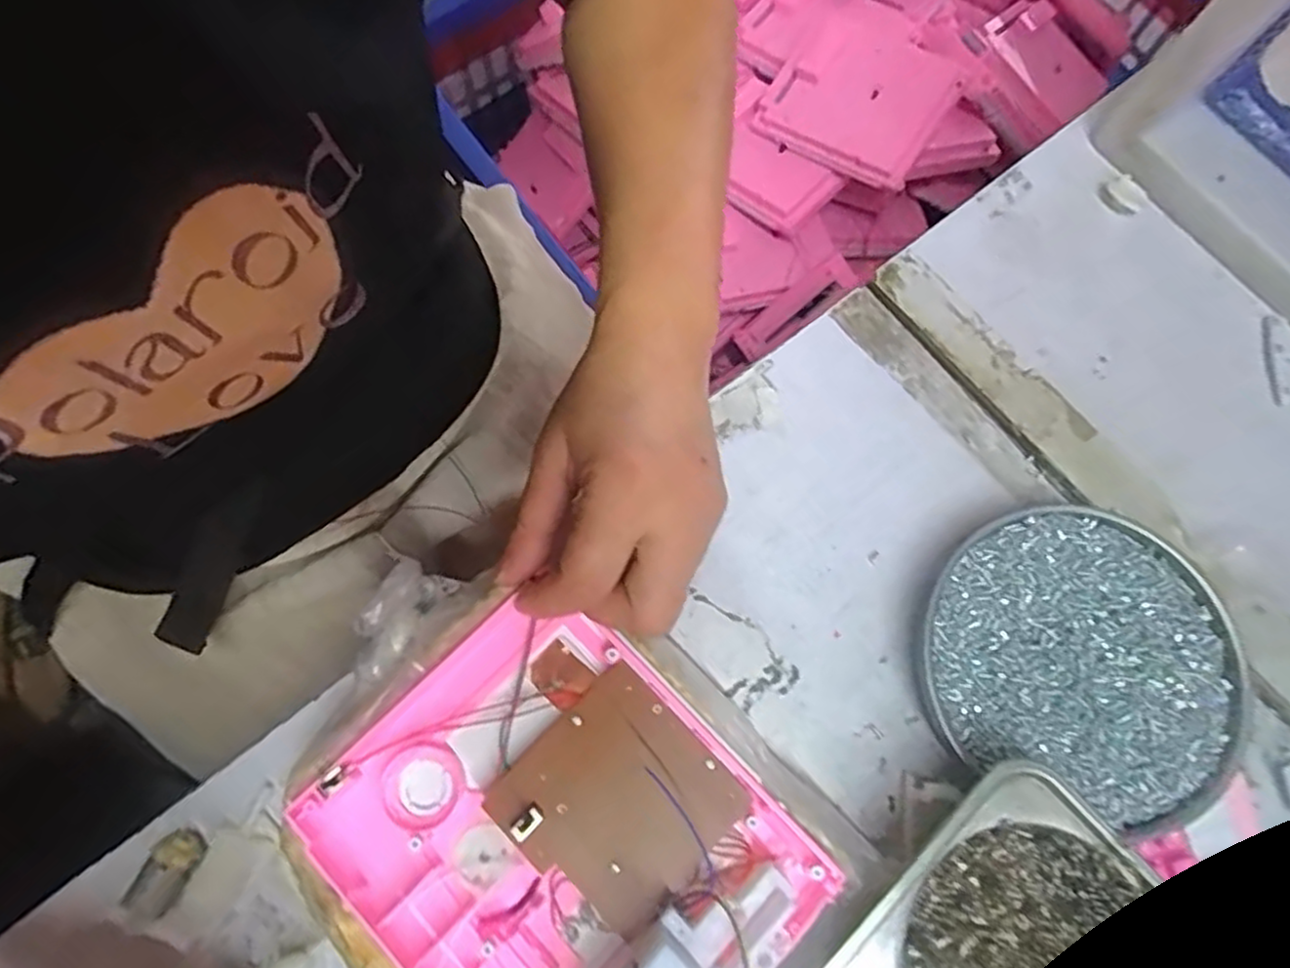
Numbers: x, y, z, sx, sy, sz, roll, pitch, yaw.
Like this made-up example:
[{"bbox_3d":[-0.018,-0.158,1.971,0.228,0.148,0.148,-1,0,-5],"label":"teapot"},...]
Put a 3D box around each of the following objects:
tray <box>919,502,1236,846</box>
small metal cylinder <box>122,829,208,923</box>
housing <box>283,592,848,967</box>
[{"bbox_3d":[0.190,0.075,0.317,0.128,0.022,0.124,0,74,-1],"label":"tray"},{"bbox_3d":[-0.190,0.156,0.283,0.017,0.018,0.030,28,75,7],"label":"small metal cylinder"},{"bbox_3d":[-0.031,0.130,0.256,0.160,0.042,0.132,44,78,11],"label":"housing"}]

